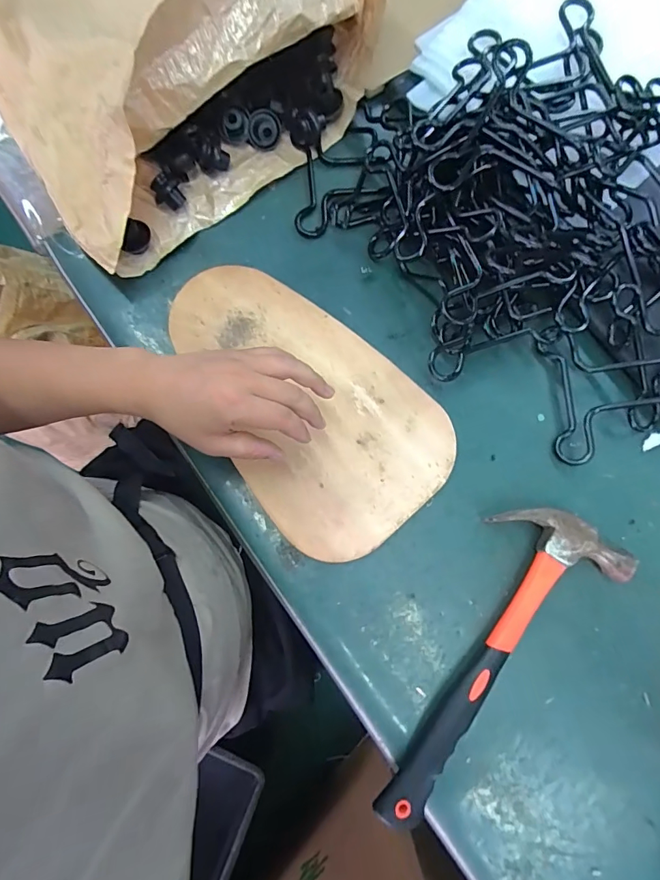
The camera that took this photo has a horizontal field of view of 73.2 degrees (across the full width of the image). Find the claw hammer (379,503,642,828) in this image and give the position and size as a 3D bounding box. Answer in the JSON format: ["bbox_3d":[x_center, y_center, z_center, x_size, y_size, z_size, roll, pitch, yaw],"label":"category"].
[{"bbox_3d":[0.156,0.216,0.432,0.125,0.030,0.326,33,82,7],"label":"claw hammer"}]

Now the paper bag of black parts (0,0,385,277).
[{"bbox_3d":[-0.285,-0.585,0.522,0.437,0.170,0.676,-39,81,-6],"label":"paper bag of black parts"}]

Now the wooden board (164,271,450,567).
[{"bbox_3d":[-0.033,-0.048,0.483,0.204,0.021,0.341,-40,81,-6],"label":"wooden board"}]

